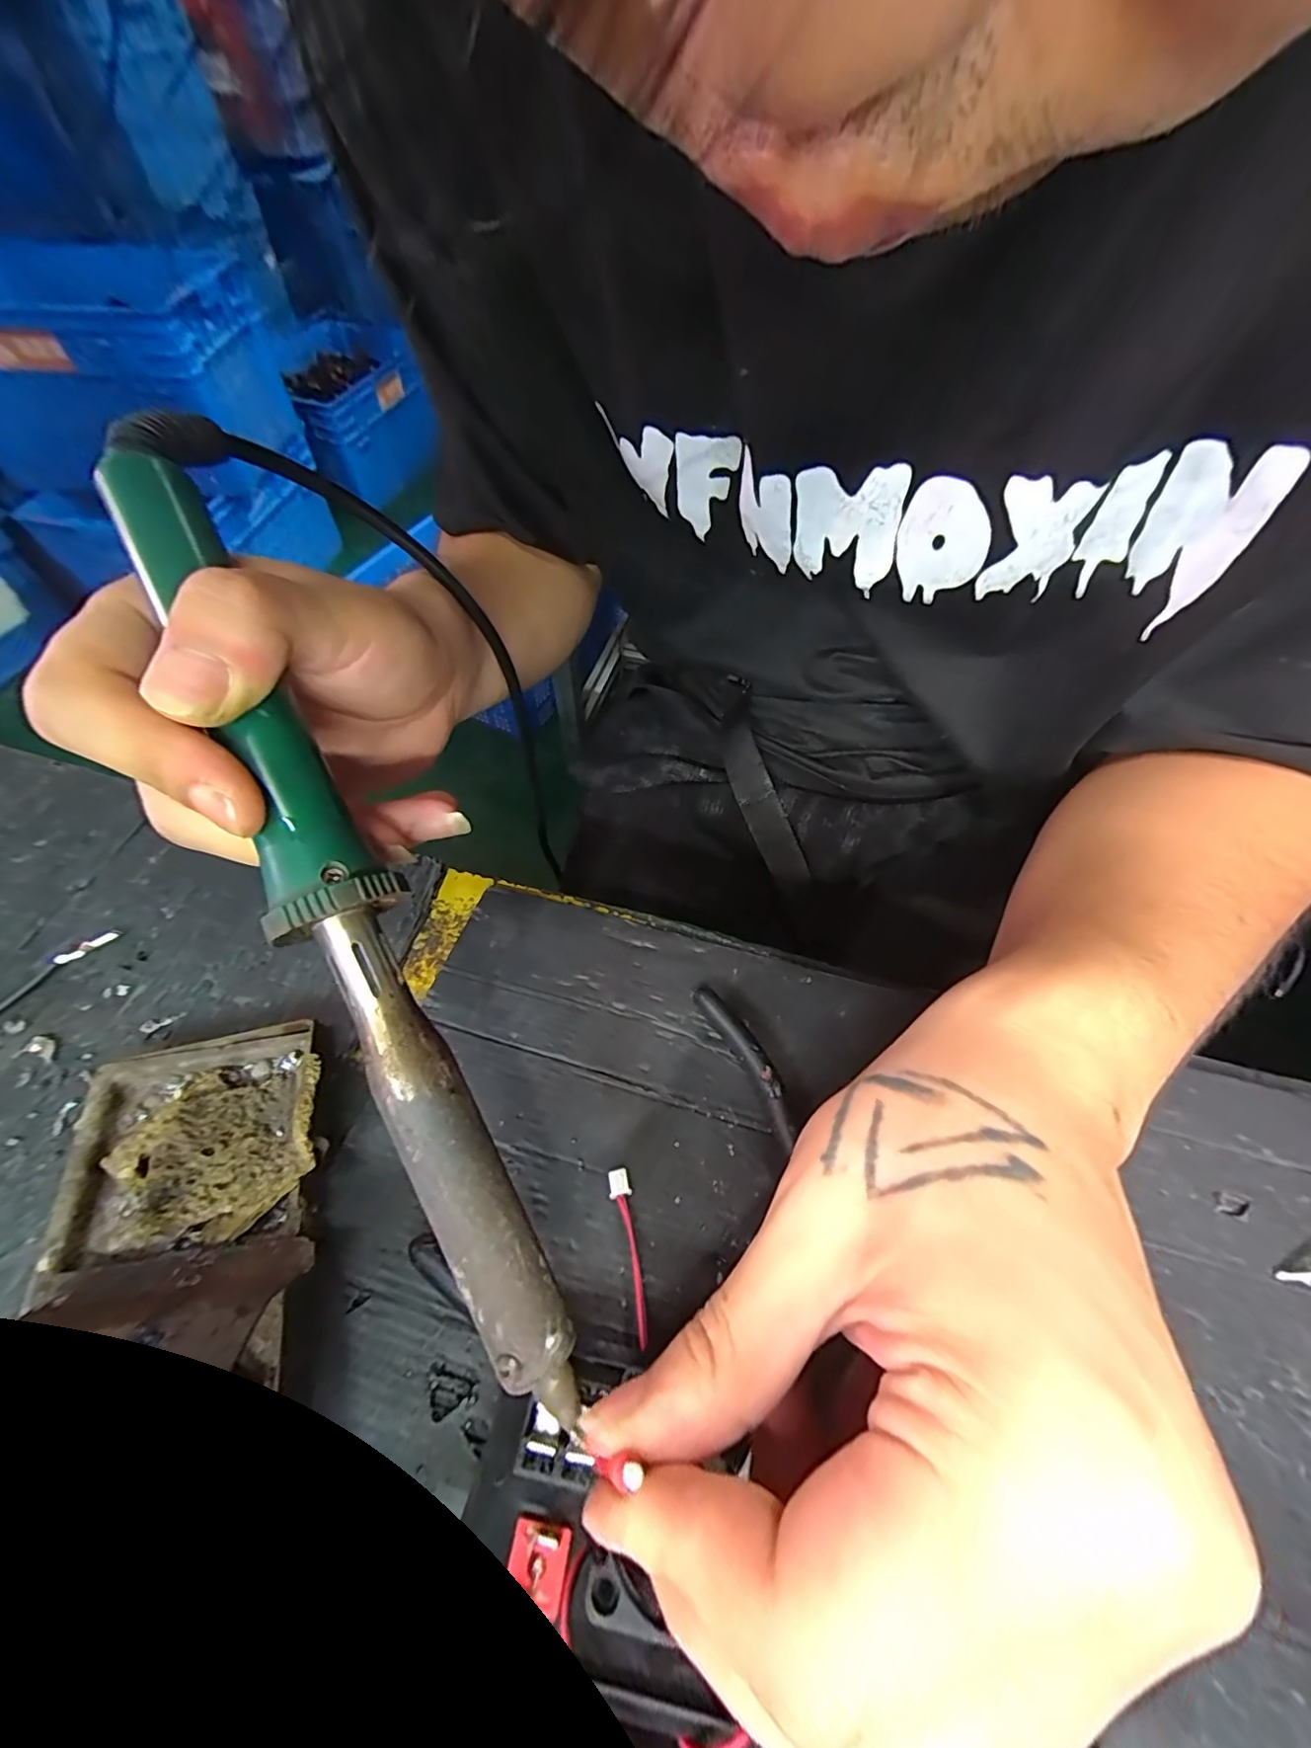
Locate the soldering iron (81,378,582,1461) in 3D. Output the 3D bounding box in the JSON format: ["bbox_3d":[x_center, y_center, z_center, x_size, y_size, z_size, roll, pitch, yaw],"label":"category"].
[{"bbox_3d":[-0.079,0.003,0.136,0.024,0.020,0.267,-23,88,-15],"label":"soldering iron"}]

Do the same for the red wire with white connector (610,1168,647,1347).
[{"bbox_3d":[-0.009,0.121,0.178,0.007,0.010,0.047,-7,60,-6],"label":"red wire with white connector"}]

